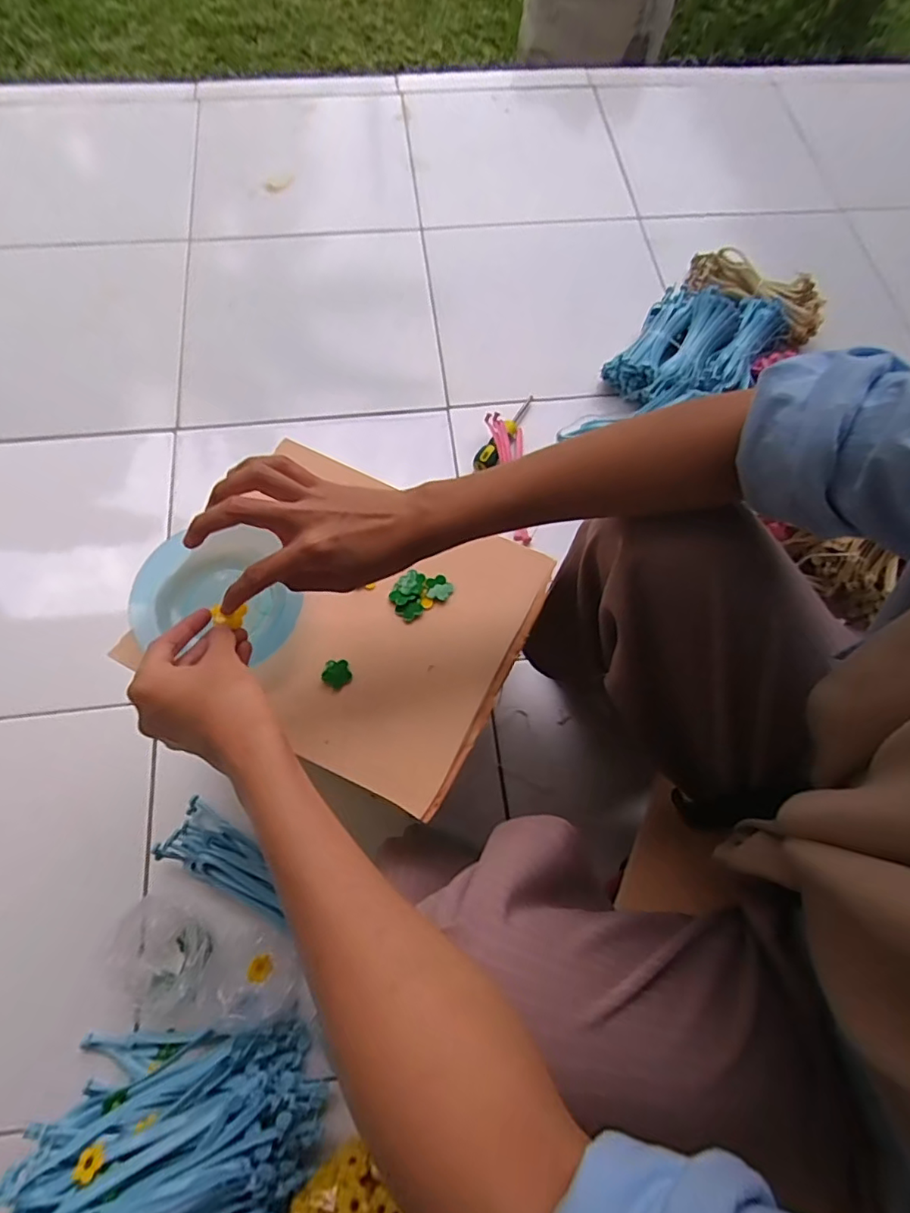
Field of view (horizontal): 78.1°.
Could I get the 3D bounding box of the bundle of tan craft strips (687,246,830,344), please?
[{"bbox_3d":[0.488,-0.515,0.910,0.232,0.054,0.085,39,72,12],"label":"bundle of tan craft strips"}]

